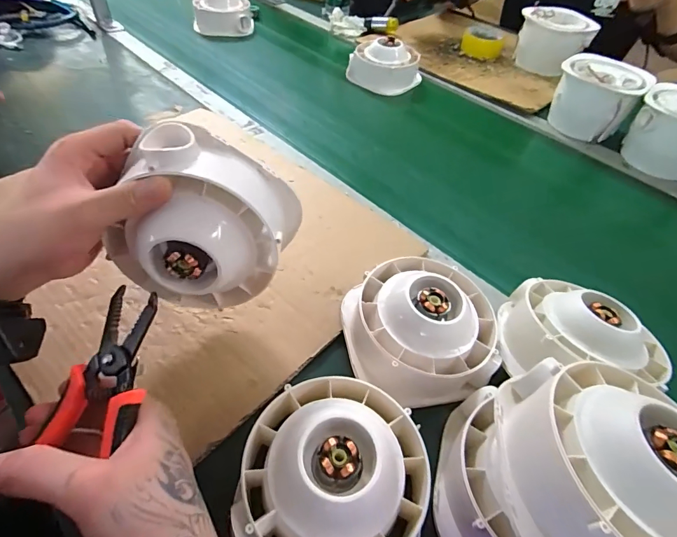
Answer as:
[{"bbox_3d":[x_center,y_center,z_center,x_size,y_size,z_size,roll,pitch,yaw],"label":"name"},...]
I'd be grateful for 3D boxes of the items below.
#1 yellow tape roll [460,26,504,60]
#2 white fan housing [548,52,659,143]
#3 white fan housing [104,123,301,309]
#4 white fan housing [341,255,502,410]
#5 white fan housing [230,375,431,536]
[{"bbox_3d":[0.343,-0.536,0.930,0.097,0.041,0.099,13,50,6],"label":"yellow tape roll"},{"bbox_3d":[0.456,-0.306,0.701,0.136,0.097,0.111,33,54,21],"label":"white fan housing"},{"bbox_3d":[-0.104,-0.030,0.303,0.130,0.129,0.075,6,49,0],"label":"white fan housing"},{"bbox_3d":[0.077,0.050,0.371,0.135,0.064,0.134,-6,51,-10],"label":"white fan housing"},{"bbox_3d":[-0.003,0.145,0.281,0.130,0.058,0.134,10,49,3],"label":"white fan housing"}]

